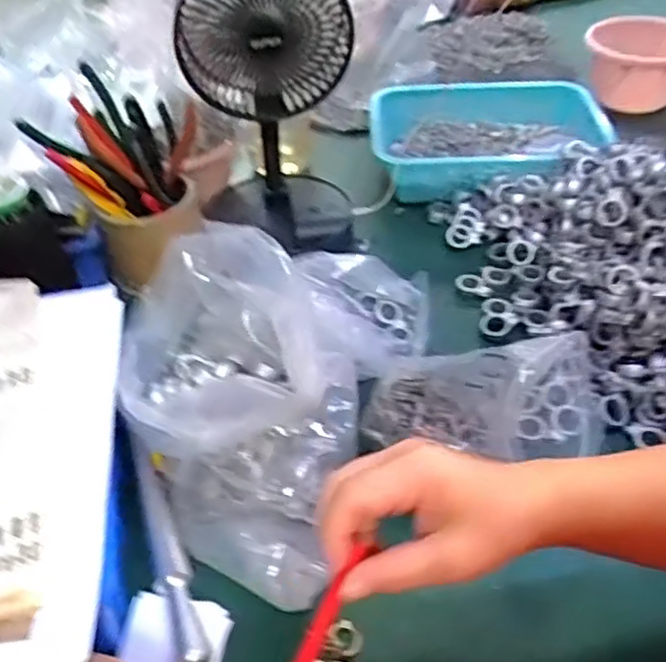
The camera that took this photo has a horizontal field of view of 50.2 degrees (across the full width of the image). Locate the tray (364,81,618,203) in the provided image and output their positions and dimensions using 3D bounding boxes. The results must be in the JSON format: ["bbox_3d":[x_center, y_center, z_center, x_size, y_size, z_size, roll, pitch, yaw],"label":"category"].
[{"bbox_3d":[0.158,-0.199,0.757,0.222,0.069,0.143,0,42,5],"label":"tray"}]

